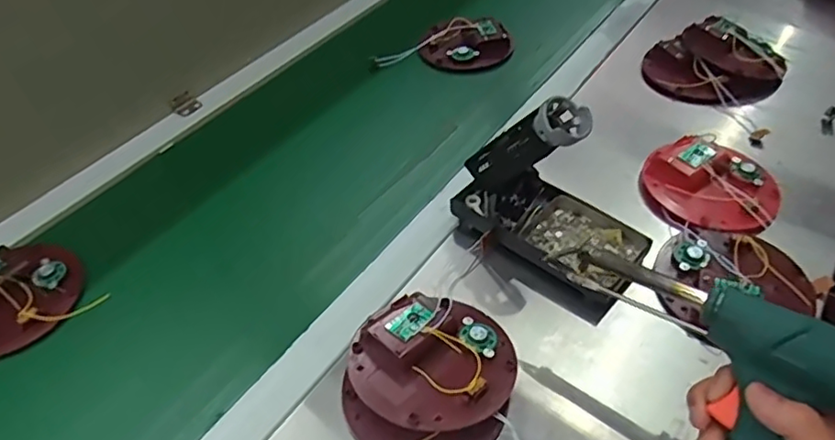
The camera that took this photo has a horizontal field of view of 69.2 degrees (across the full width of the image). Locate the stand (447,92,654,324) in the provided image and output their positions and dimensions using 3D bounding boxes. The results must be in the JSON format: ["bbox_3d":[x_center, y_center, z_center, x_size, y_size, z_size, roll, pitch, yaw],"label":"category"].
[{"bbox_3d":[0.111,-0.023,0.510,0.159,0.159,0.075,28,54,27],"label":"stand"}]

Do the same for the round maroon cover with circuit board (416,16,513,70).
[{"bbox_3d":[0.061,-0.228,0.770,0.114,0.031,0.089,2,46,6],"label":"round maroon cover with circuit board"}]

